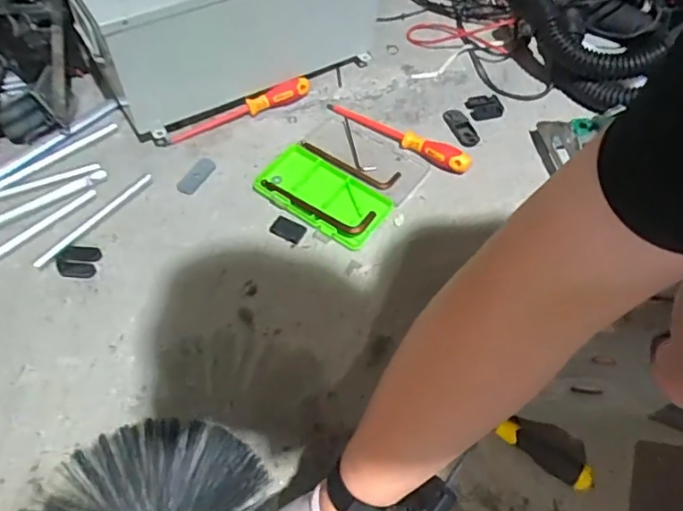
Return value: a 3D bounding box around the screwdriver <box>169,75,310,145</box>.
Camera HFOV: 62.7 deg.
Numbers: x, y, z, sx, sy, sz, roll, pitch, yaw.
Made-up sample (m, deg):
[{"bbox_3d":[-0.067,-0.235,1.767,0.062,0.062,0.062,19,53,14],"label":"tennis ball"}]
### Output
[{"bbox_3d":[-0.160,-0.236,0.898,0.242,0.037,0.026,-23,60,-16],"label":"screwdriver"}]

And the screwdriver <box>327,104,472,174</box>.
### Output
[{"bbox_3d":[0.087,-0.189,0.871,0.246,0.030,0.029,30,61,17],"label":"screwdriver"}]

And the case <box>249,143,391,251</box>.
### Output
[{"bbox_3d":[-0.026,-0.090,0.806,0.188,0.021,0.106,30,61,17],"label":"case"}]

